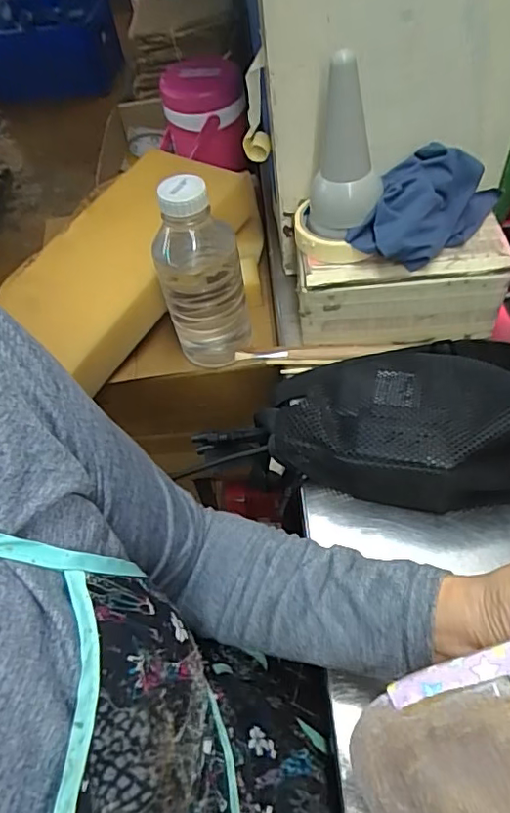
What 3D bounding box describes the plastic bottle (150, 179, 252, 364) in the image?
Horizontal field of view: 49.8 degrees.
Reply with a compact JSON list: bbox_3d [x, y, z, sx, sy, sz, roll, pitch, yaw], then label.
[{"bbox_3d":[-0.059,-0.146,0.607,0.089,0.220,0.078,-7,56,-1],"label":"plastic bottle"}]

